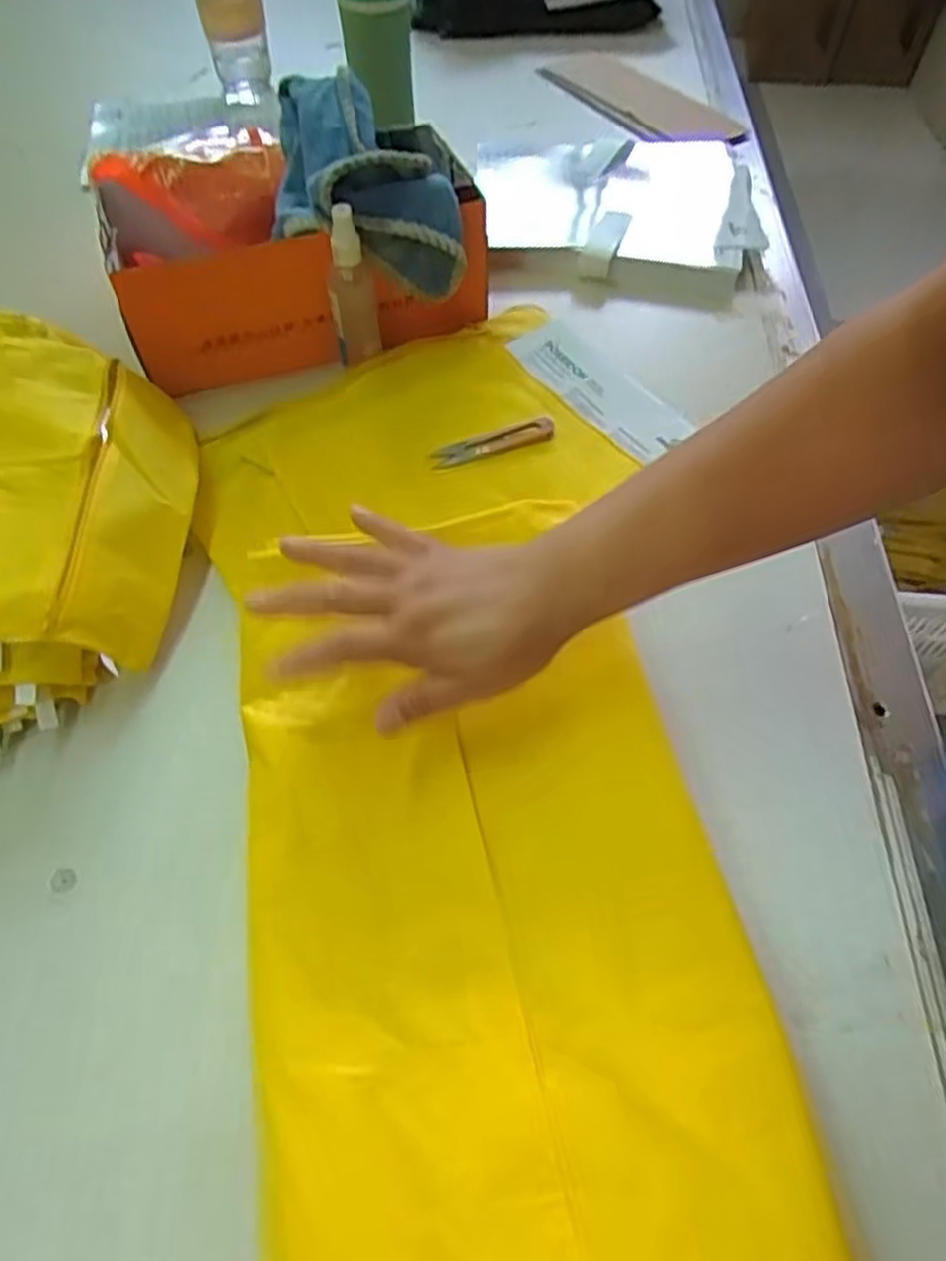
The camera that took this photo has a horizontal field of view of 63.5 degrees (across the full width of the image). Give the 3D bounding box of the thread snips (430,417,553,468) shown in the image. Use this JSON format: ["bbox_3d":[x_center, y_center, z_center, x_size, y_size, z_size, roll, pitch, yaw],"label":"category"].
[{"bbox_3d":[0.017,-0.150,0.613,0.100,0.004,0.023,-15,57,-11],"label":"thread snips"}]

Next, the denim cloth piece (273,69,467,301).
[{"bbox_3d":[-0.084,-0.355,0.624,0.144,0.103,0.149,-5,56,-4],"label":"denim cloth piece"}]

